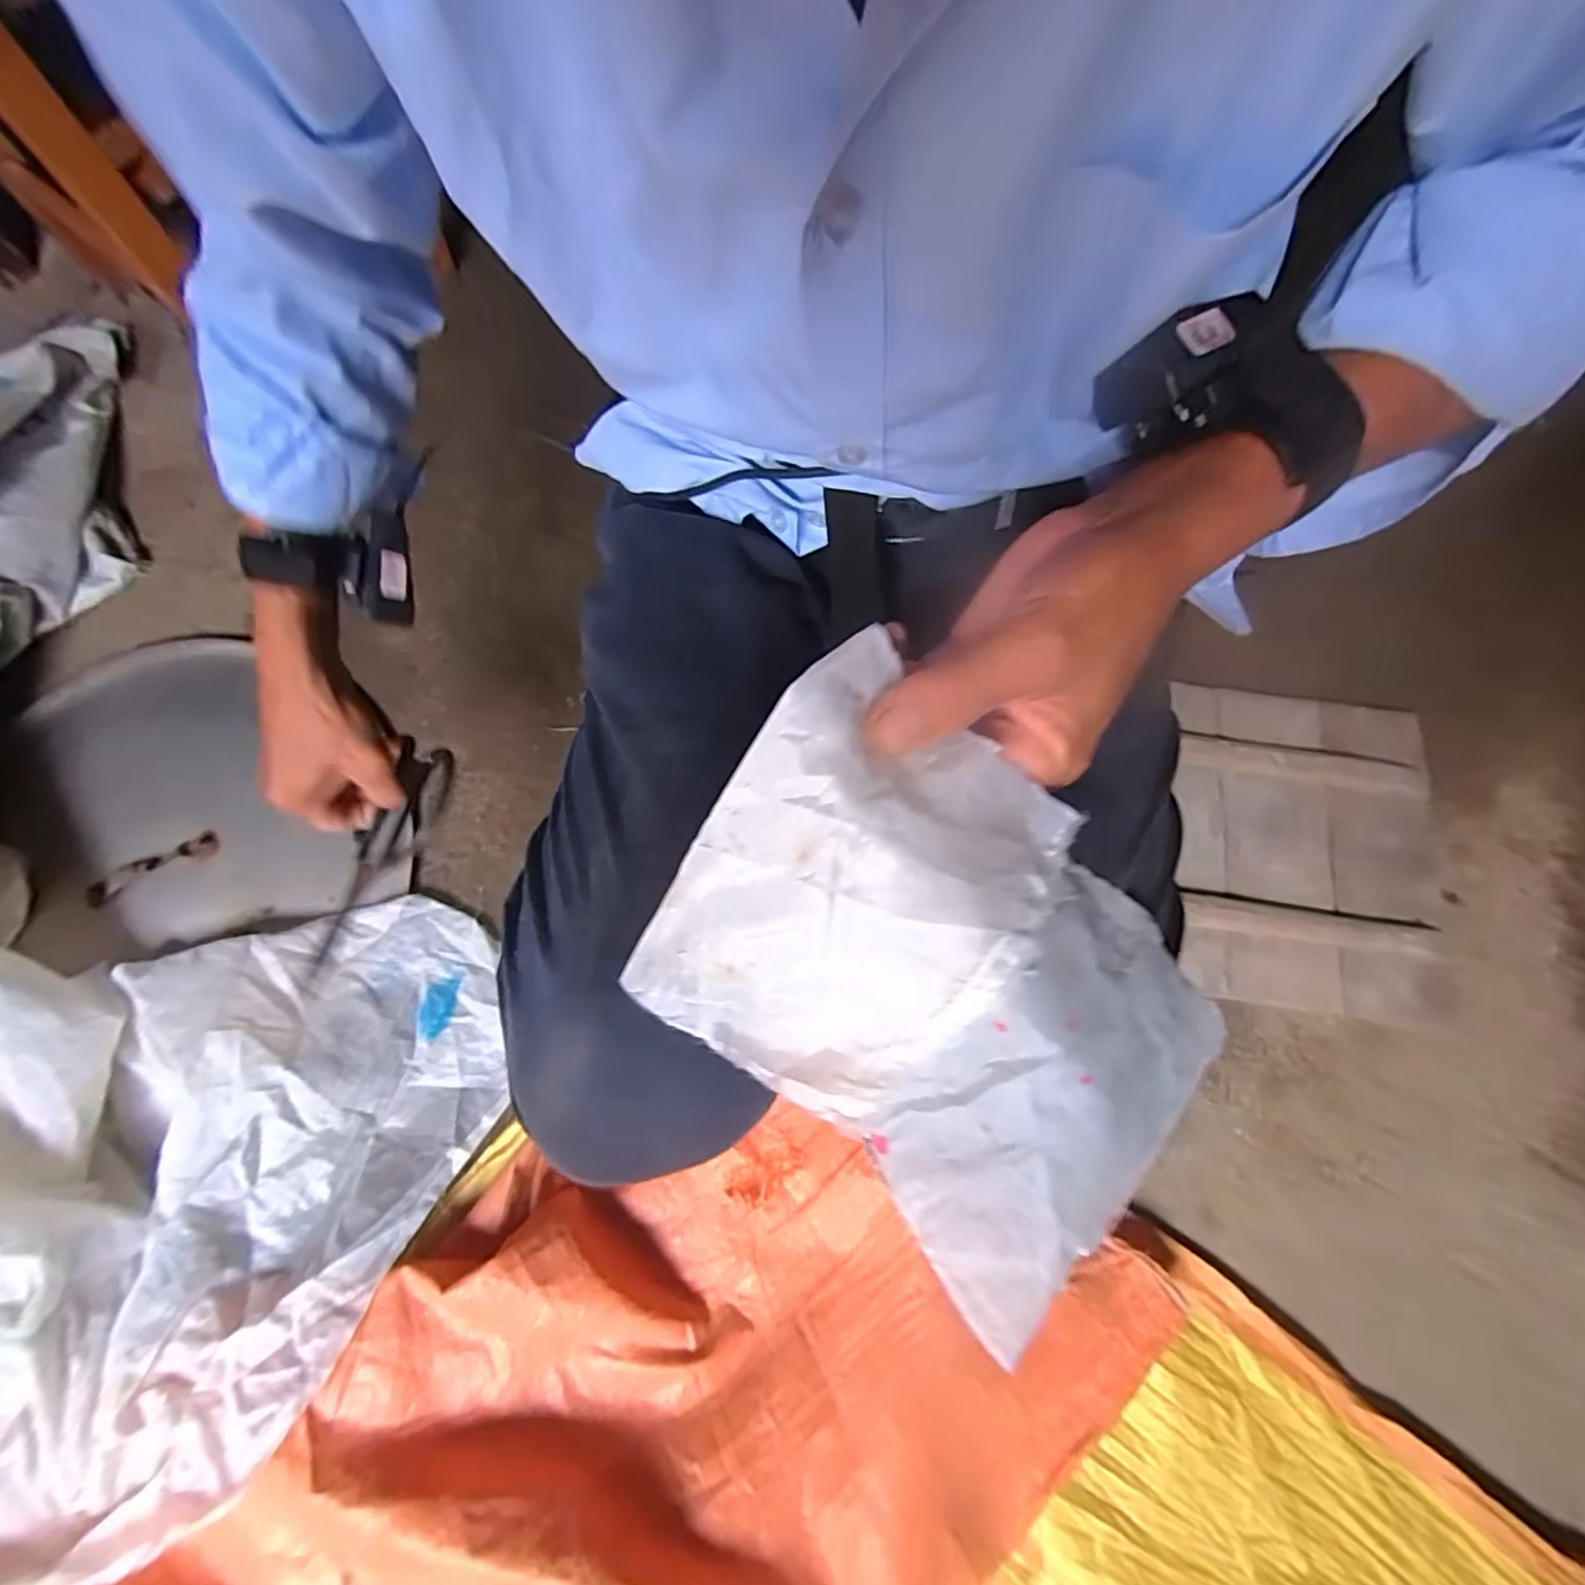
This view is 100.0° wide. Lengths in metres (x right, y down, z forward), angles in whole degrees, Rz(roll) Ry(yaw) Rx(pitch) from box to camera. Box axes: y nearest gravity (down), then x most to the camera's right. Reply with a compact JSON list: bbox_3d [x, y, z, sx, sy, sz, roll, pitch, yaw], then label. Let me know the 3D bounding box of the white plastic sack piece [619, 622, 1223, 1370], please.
[{"bbox_3d":[0.048,0.056,0.210,0.177,0.059,0.134,40,79,12],"label":"white plastic sack piece"}]

